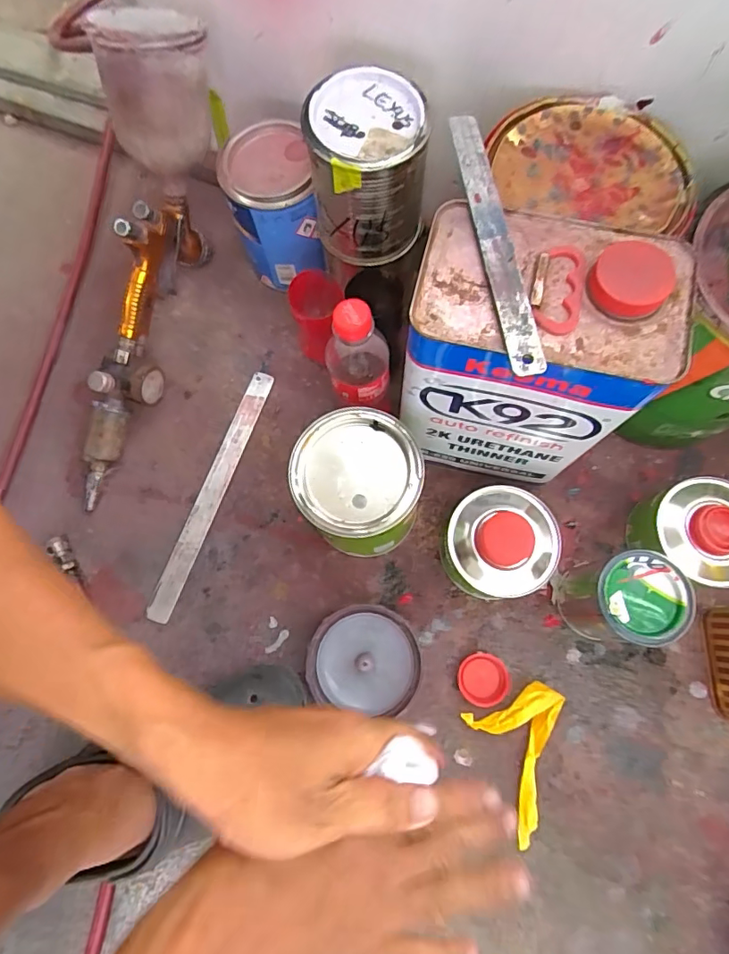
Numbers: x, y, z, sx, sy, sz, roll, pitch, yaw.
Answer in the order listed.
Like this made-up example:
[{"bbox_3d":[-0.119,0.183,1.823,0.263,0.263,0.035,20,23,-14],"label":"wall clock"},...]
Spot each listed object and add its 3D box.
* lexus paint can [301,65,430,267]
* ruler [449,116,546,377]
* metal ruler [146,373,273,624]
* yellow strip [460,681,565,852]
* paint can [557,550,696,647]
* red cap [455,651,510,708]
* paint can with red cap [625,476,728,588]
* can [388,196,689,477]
[{"bbox_3d":[0.002,-0.265,0.436,0.090,0.107,0.098,-1,74,2],"label":"lexus paint can"},{"bbox_3d":[0.083,-0.156,0.322,0.019,0.006,0.194,-9,72,0],"label":"ruler"},{"bbox_3d":[-0.162,0.014,0.538,0.026,0.004,0.280,19,75,5],"label":"metal ruler"},{"bbox_3d":[0.154,0.255,0.453,0.086,0.021,0.114,-24,75,-5],"label":"yellow strip"},{"bbox_3d":[0.227,0.110,0.452,0.078,0.097,0.073,-1,74,2],"label":"paint can"},{"bbox_3d":[0.113,0.193,0.478,0.045,0.014,0.046,15,75,6],"label":"red cap"},{"bbox_3d":[0.319,0.053,0.473,0.100,0.078,0.094,-1,74,2],"label":"paint can with red cap"},{"bbox_3d":[0.119,-0.090,0.403,0.184,0.212,0.114,15,75,6],"label":"can"}]

